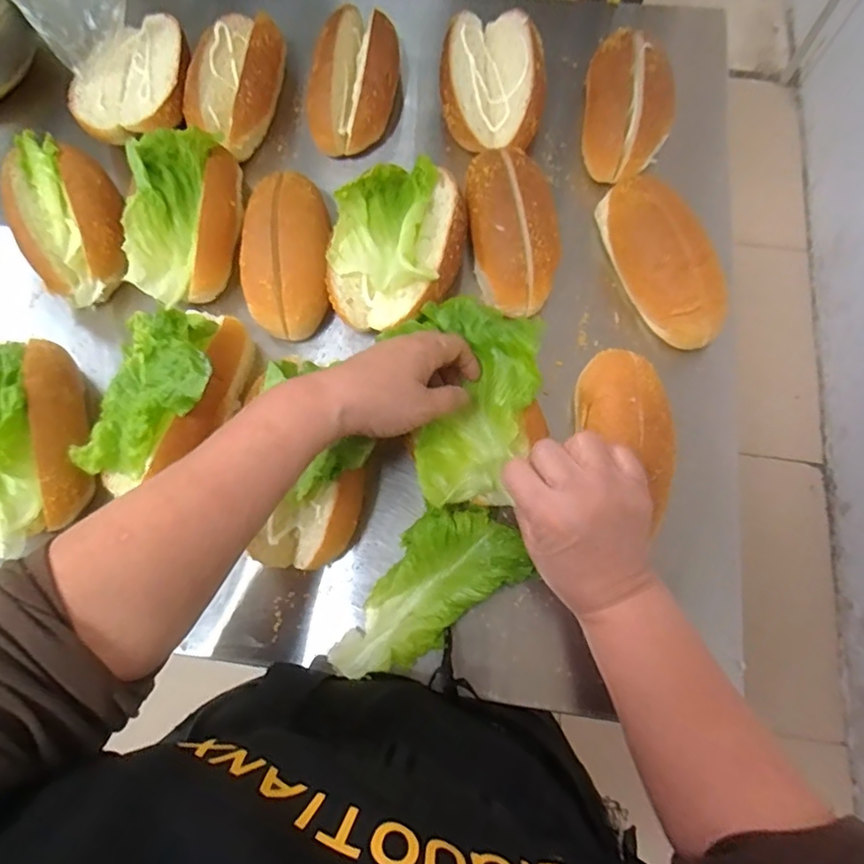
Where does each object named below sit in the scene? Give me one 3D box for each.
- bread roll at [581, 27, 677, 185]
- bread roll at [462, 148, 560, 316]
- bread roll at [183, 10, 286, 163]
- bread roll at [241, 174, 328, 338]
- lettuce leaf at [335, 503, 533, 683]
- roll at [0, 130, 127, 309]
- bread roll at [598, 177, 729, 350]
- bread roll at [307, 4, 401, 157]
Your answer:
[{"bbox_3d":[0.181,-0.305,0.541,0.077,0.059,0.154,5,71,3],"label":"bread roll"},{"bbox_3d":[0.069,-0.172,0.499,0.074,0.061,0.145,-3,71,0],"label":"bread roll"},{"bbox_3d":[-0.190,-0.339,0.557,0.083,0.050,0.156,9,72,4],"label":"bread roll"},{"bbox_3d":[-0.126,-0.153,0.489,0.079,0.042,0.144,-2,71,1],"label":"bread roll"},{"bbox_3d":[-0.006,0.112,0.409,0.144,0.034,0.072,-43,75,1],"label":"lettuce leaf"},{"bbox_3d":[-0.321,-0.188,0.520,0.092,0.059,0.174,-30,73,-8],"label":"roll"},{"bbox_3d":[0.184,-0.146,0.486,0.056,0.062,0.160,-20,72,-5],"label":"bread roll"},{"bbox_3d":[-0.074,-0.338,0.564,0.080,0.076,0.153,7,71,4],"label":"bread roll"}]

